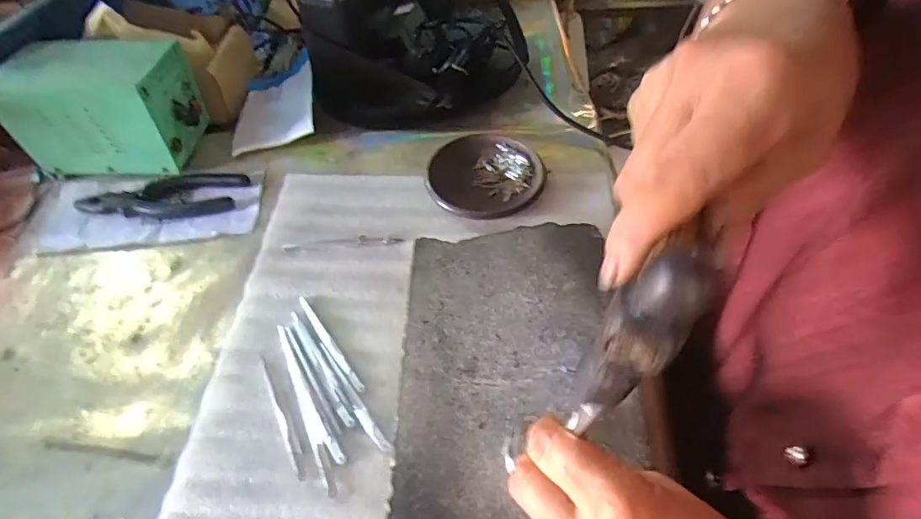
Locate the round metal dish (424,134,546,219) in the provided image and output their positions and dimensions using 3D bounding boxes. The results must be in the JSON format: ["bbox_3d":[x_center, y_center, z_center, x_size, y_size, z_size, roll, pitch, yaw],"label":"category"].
[{"bbox_3d":[0.026,-0.079,0.477,0.114,0.020,0.106,-3,54,3],"label":"round metal dish"}]

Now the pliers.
[{"bbox_3d":[-0.298,-0.065,0.488,0.162,0.013,0.055,0,54,5],"label":"pliers"}]

